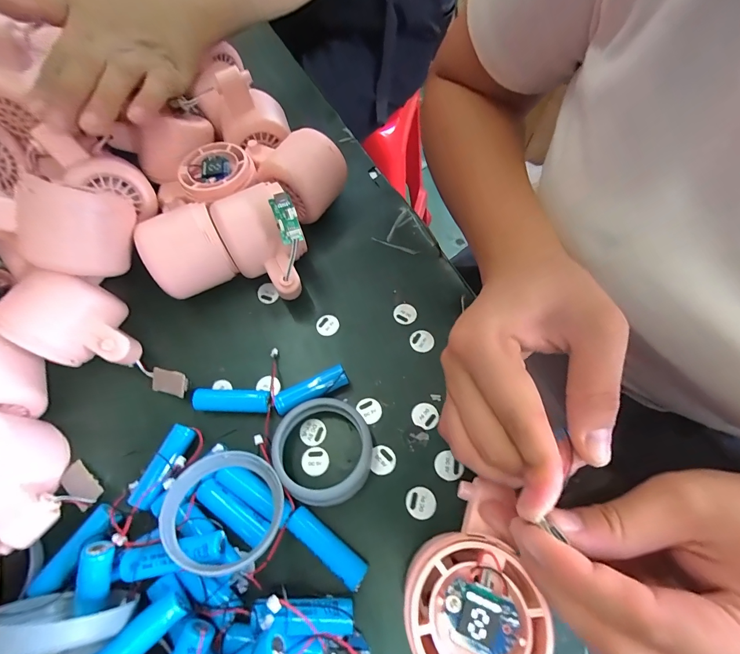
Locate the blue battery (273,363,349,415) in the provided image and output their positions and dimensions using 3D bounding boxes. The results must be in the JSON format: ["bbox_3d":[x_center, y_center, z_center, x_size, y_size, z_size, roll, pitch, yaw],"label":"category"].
[{"bbox_3d":[-0.039,0.041,0.238,0.049,0.013,0.015,-23,63,-9],"label":"blue battery"}]

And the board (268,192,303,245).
[{"bbox_3d":[-0.055,-0.071,0.235,0.014,0.005,0.031,-17,96,-6],"label":"board"}]

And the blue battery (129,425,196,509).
[{"bbox_3d":[-0.124,0.085,0.222,0.017,0.014,0.048,19,65,13],"label":"blue battery"}]

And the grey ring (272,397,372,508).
[{"bbox_3d":[-0.027,0.073,0.216,0.056,0.021,0.060,-1,62,3],"label":"grey ring"}]

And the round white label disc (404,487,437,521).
[{"bbox_3d":[0.029,0.101,0.208,0.017,0.004,0.017,-1,62,3],"label":"round white label disc"}]

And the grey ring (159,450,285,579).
[{"bbox_3d":[-0.075,0.094,0.189,0.058,0.006,0.059,8,44,-8],"label":"grey ring"}]

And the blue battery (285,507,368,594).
[{"bbox_3d":[-0.023,0.119,0.198,0.049,0.013,0.013,34,69,19],"label":"blue battery"}]

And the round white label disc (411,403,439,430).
[{"bbox_3d":[0.034,0.056,0.230,0.015,0.004,0.016,-1,62,3],"label":"round white label disc"}]

